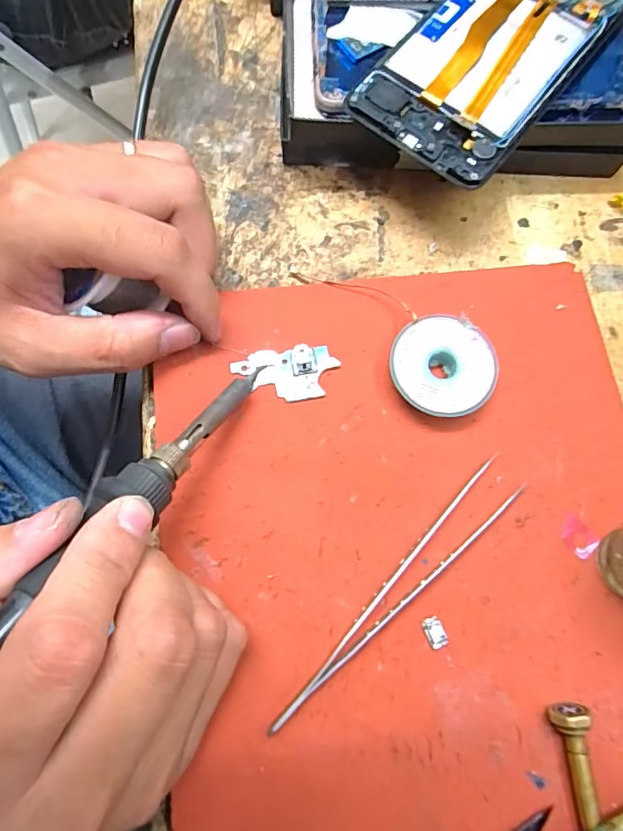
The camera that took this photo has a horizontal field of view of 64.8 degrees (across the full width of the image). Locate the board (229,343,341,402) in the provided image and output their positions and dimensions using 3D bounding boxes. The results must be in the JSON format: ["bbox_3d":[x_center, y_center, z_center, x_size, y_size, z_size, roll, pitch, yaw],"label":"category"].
[{"bbox_3d":[-0.011,-0.019,0.215,0.044,0.004,0.024,-9,75,-3],"label":"board"}]

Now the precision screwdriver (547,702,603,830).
[{"bbox_3d":[0.097,0.150,0.165,0.012,0.013,0.093,-5,75,-2],"label":"precision screwdriver"}]

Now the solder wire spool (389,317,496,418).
[{"bbox_3d":[0.056,-0.020,0.212,0.043,0.013,0.043,6,74,1],"label":"solder wire spool"}]

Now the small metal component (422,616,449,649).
[{"bbox_3d":[0.048,0.083,0.188,0.007,0.004,0.011,-25,76,-7],"label":"small metal component"}]

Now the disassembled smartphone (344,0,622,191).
[{"bbox_3d":[0.086,-0.169,0.224,0.070,0.011,0.142,38,77,9],"label":"disassembled smartphone"}]

